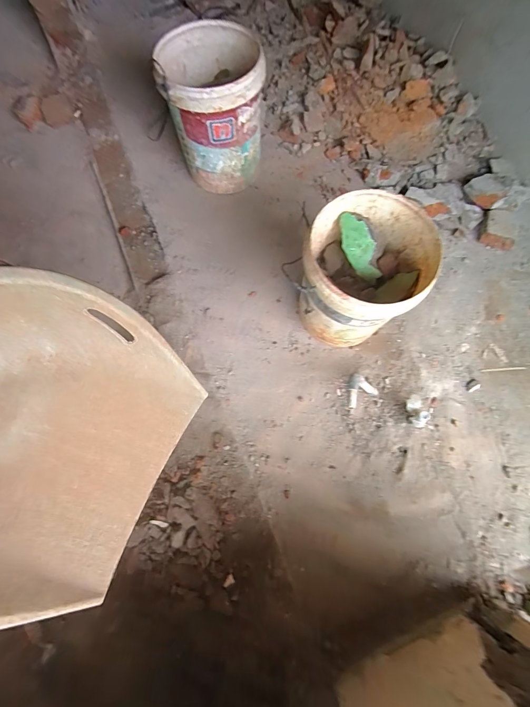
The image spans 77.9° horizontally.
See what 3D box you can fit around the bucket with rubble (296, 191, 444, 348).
[{"bbox_3d":[0.249,-0.198,0.909,0.288,0.352,0.302,1,70,-3],"label":"bucket with rubble"}]

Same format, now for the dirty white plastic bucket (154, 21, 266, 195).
[{"bbox_3d":[-0.153,-0.750,1.054,0.274,0.371,0.283,1,70,-3],"label":"dirty white plastic bucket"}]

